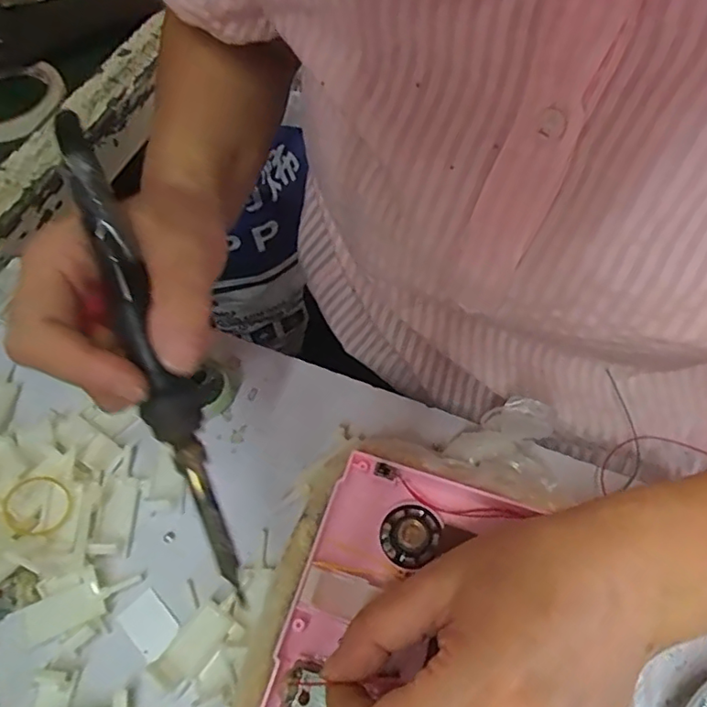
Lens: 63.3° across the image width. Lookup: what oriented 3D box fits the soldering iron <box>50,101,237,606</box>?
[{"bbox_3d":[-0.074,-0.001,0.216,0.024,0.019,0.184,-21,85,-11],"label":"soldering iron"}]

